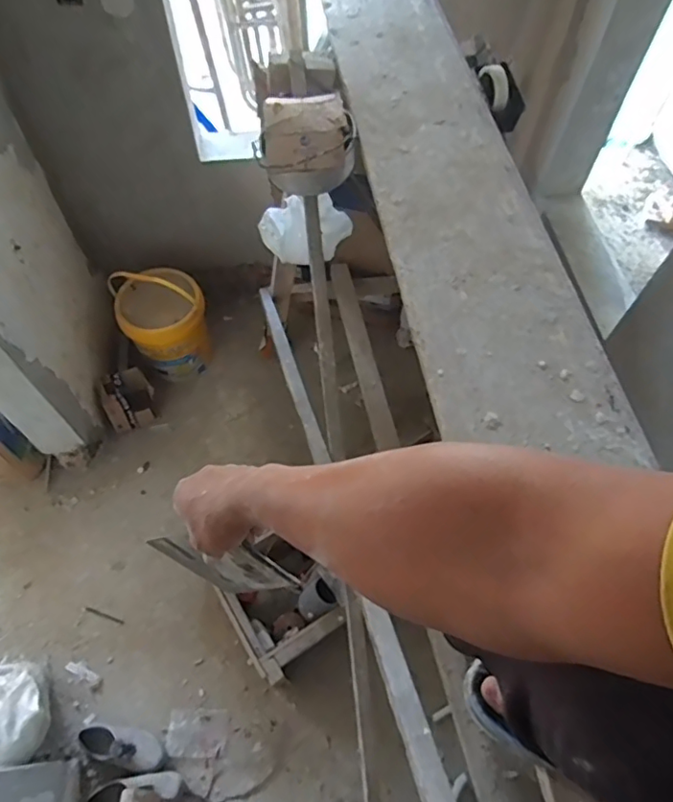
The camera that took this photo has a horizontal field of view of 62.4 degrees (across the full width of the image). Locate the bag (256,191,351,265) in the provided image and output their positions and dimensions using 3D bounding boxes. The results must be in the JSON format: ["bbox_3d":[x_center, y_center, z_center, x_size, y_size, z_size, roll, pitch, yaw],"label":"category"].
[{"bbox_3d":[-0.073,-0.411,1.332,0.221,0.152,0.096,2,60,0],"label":"bag"}]

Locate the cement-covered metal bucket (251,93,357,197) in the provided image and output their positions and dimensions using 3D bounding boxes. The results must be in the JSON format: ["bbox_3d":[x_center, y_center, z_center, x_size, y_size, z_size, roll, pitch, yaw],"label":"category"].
[{"bbox_3d":[-0.060,-0.498,1.101,0.191,0.113,0.177,1,60,-1],"label":"cement-covered metal bucket"}]

